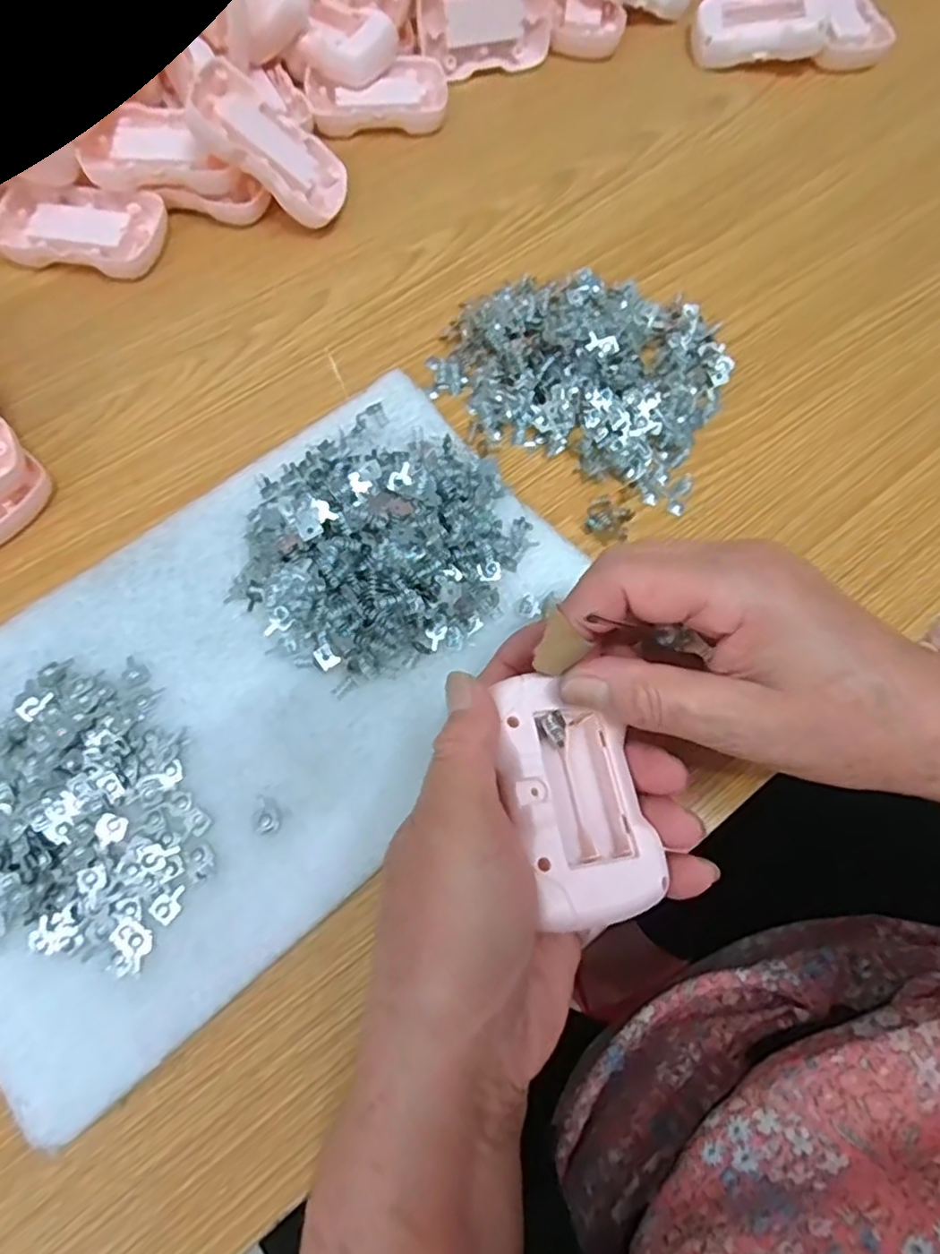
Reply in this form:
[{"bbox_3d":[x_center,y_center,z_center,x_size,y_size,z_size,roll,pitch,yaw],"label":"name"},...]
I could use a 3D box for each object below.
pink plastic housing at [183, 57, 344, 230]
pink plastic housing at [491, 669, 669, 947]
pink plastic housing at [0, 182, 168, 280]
[{"bbox_3d":[-0.111,-0.269,0.376,0.088,0.015,0.054,26,63,-35],"label":"pink plastic housing"},{"bbox_3d":[0.037,0.058,0.231,0.042,0.022,0.083,-11,68,-5],"label":"pink plastic housing"},{"bbox_3d":[-0.222,-0.224,0.377,0.087,0.017,0.050,3,68,1],"label":"pink plastic housing"}]

